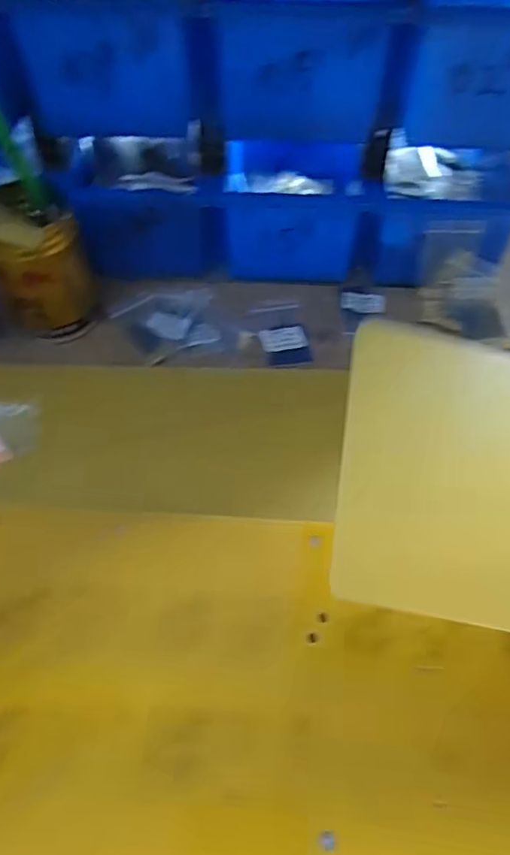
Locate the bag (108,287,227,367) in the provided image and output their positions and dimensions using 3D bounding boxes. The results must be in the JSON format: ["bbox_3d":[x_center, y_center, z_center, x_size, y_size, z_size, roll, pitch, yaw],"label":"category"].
[{"bbox_3d":[-0.064,-0.077,0.415,0.072,0.006,0.066,-13,57,-13],"label":"bag"}]

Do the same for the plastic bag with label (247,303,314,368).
[{"bbox_3d":[0.021,-0.071,0.414,0.036,0.004,0.059,-8,57,-10],"label":"plastic bag with label"}]

